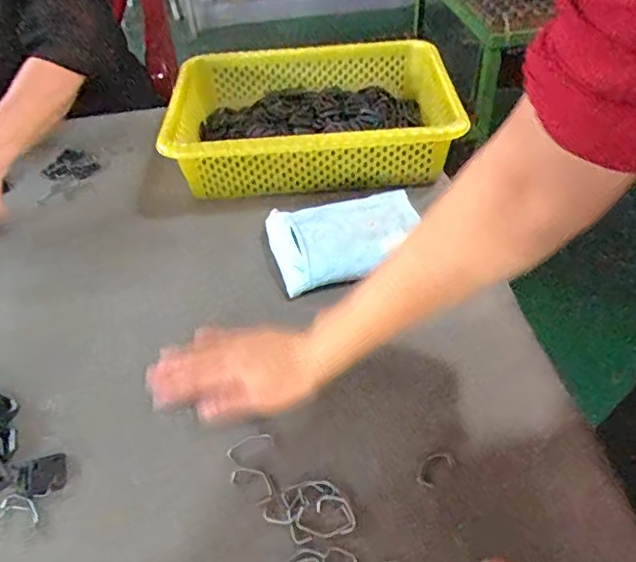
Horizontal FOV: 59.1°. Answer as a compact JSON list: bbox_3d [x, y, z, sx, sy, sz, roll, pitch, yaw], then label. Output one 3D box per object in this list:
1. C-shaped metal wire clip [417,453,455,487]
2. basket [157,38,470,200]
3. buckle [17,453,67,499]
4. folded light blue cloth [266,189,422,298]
[{"bbox_3d":[0.089,0.142,0.429,0.035,0.004,0.018,-31,51,-25],"label":"C-shaped metal wire clip"},{"bbox_3d":[-0.010,-0.218,0.736,0.342,0.088,0.251,-3,45,0],"label":"basket"},{"bbox_3d":[-0.217,0.152,0.441,0.035,0.004,0.031,-18,47,-15],"label":"buckle"},{"bbox_3d":[0.030,-0.046,0.600,0.155,0.032,0.107,-12,45,-8],"label":"folded light blue cloth"}]

